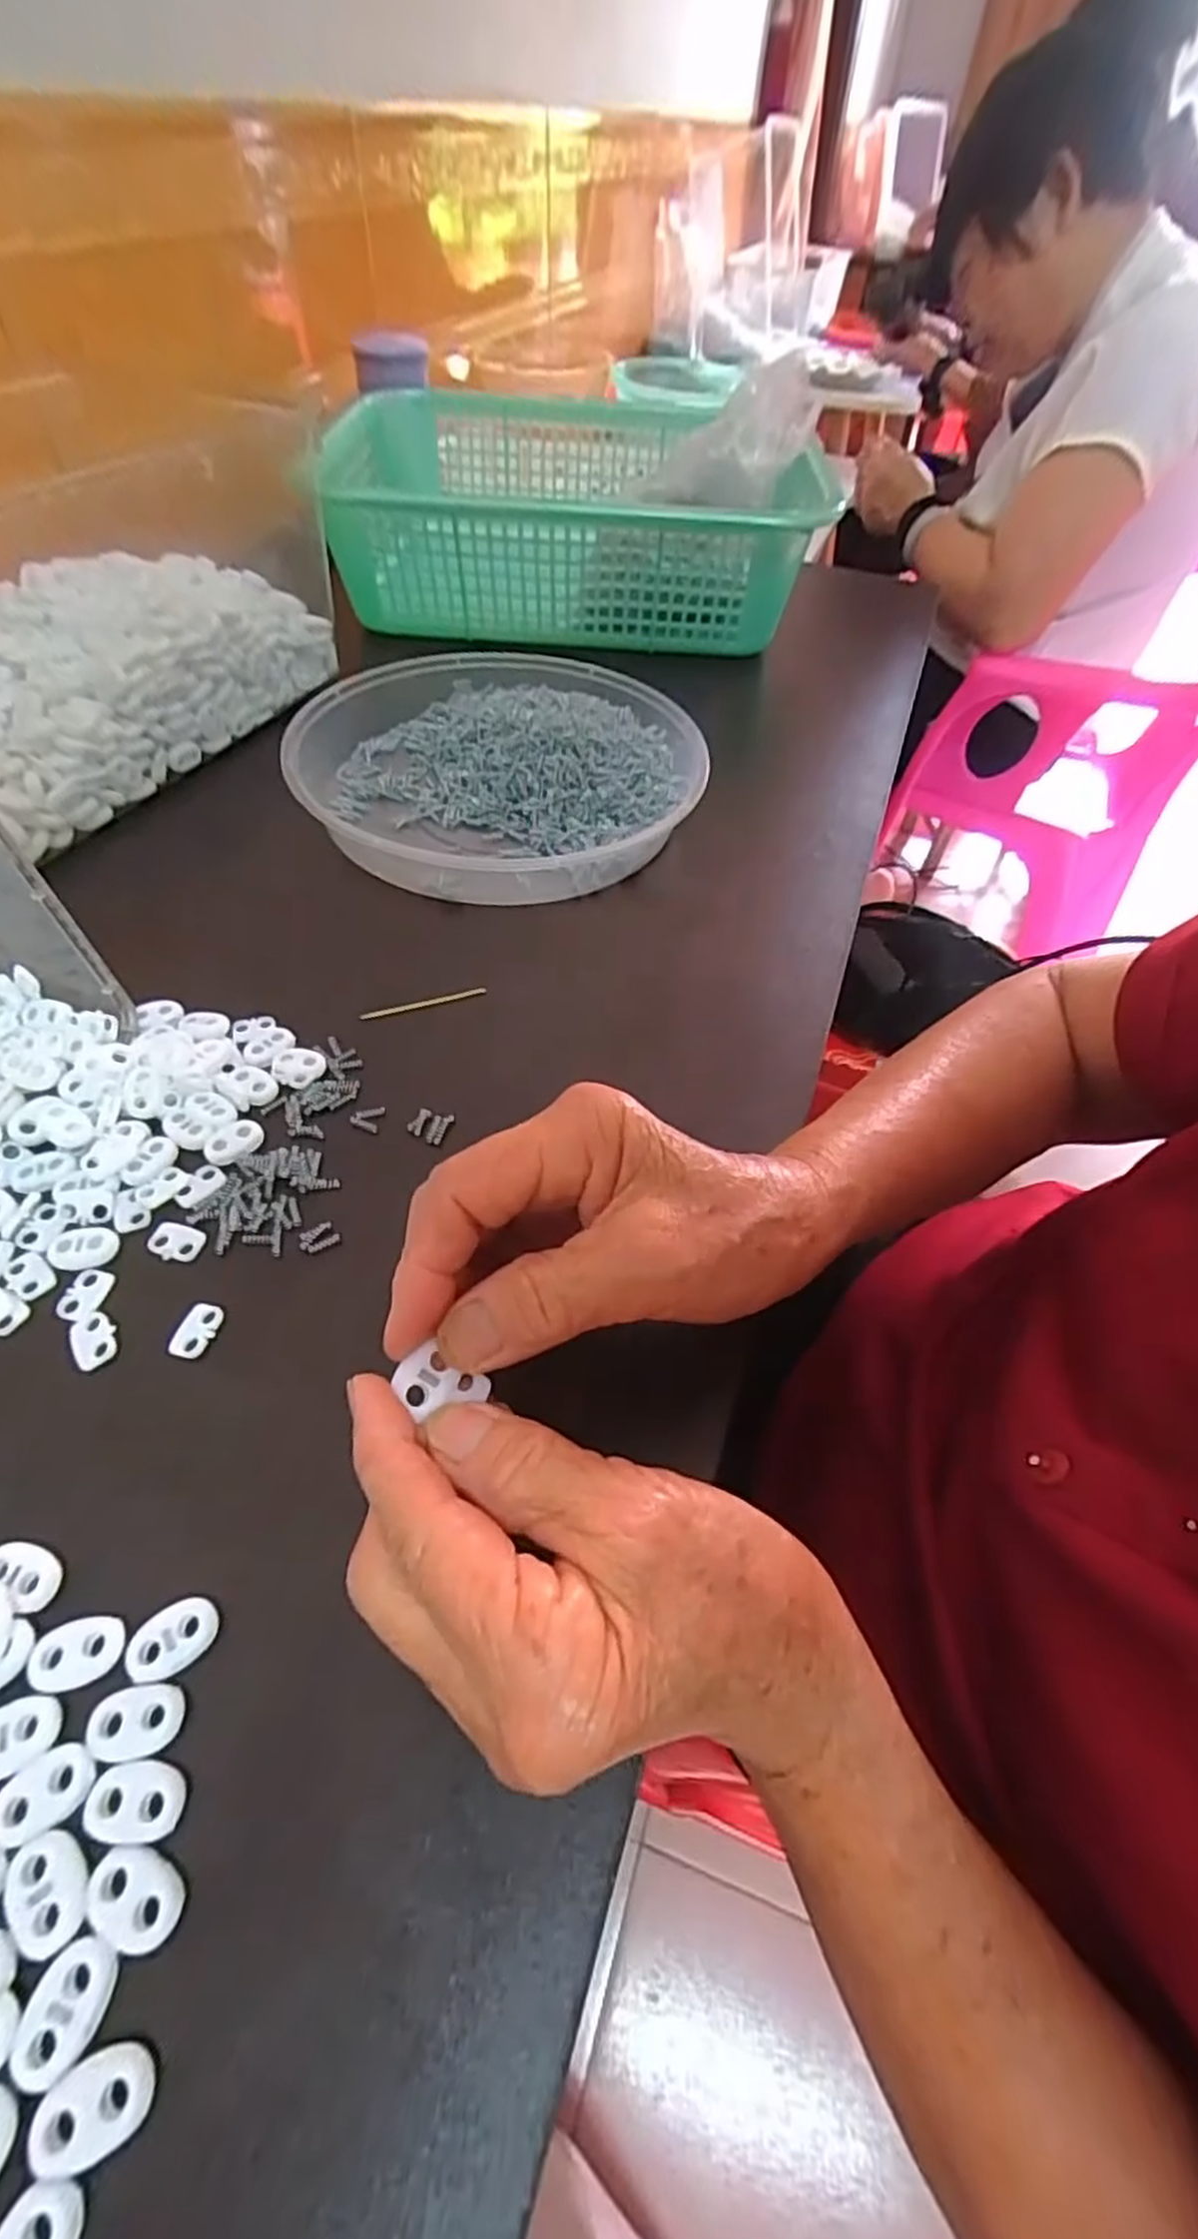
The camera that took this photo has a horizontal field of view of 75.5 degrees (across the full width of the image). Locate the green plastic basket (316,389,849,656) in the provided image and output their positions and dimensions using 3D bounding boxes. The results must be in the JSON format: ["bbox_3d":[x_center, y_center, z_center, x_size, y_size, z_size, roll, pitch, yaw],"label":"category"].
[{"bbox_3d":[-0.026,-0.490,0.630,0.355,0.103,0.323,-1,53,-5],"label":"green plastic basket"}]

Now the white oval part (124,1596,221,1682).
[{"bbox_3d":[-0.115,0.141,0.210,0.023,0.004,0.016,-21,57,-18],"label":"white oval part"}]

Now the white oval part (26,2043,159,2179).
[{"bbox_3d":[-0.105,0.203,0.159,0.023,0.004,0.014,-19,56,-17],"label":"white oval part"}]

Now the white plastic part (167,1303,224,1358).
[{"bbox_3d":[-0.136,0.071,0.262,0.012,0.004,0.019,17,54,9],"label":"white plastic part"}]

